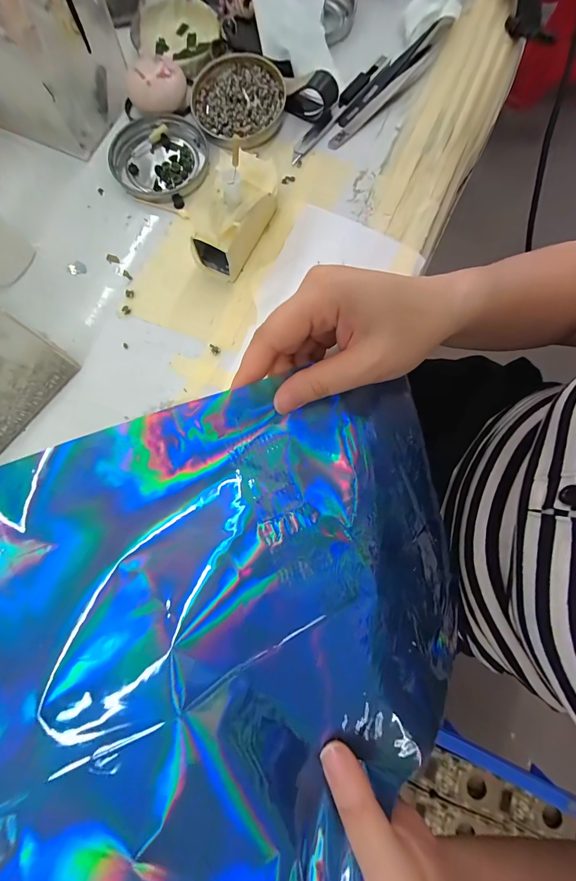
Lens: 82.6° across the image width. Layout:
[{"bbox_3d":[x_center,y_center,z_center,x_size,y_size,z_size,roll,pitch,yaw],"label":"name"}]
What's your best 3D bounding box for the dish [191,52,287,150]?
[{"bbox_3d":[-0.042,-0.288,0.278,0.079,0.015,0.075,0,78,-1],"label":"dish"}]

